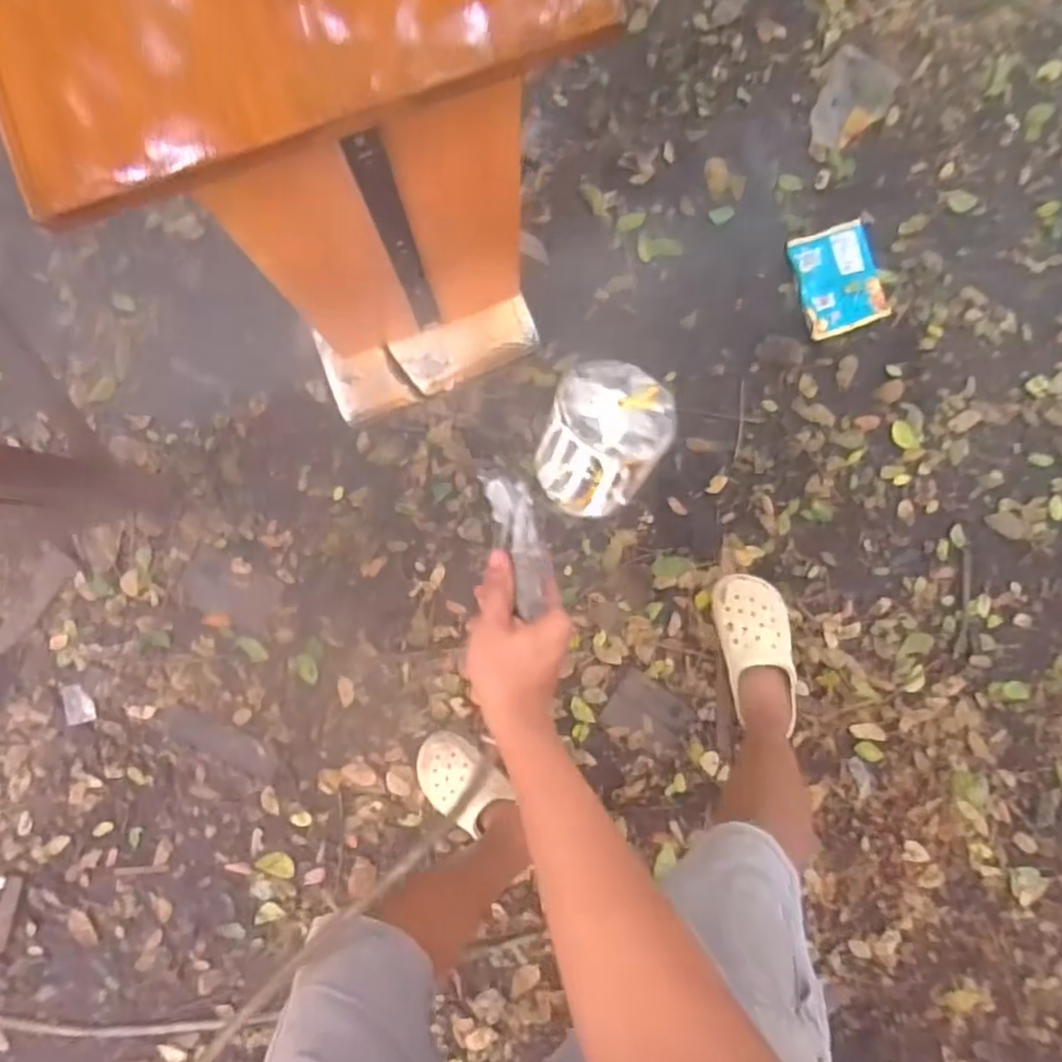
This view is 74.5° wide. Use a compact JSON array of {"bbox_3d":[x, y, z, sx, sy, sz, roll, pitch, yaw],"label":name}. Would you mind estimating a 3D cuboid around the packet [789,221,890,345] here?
[{"bbox_3d":[0.509,-0.416,1.150,0.128,0.019,0.169,-16,91,-1],"label":"packet"}]

